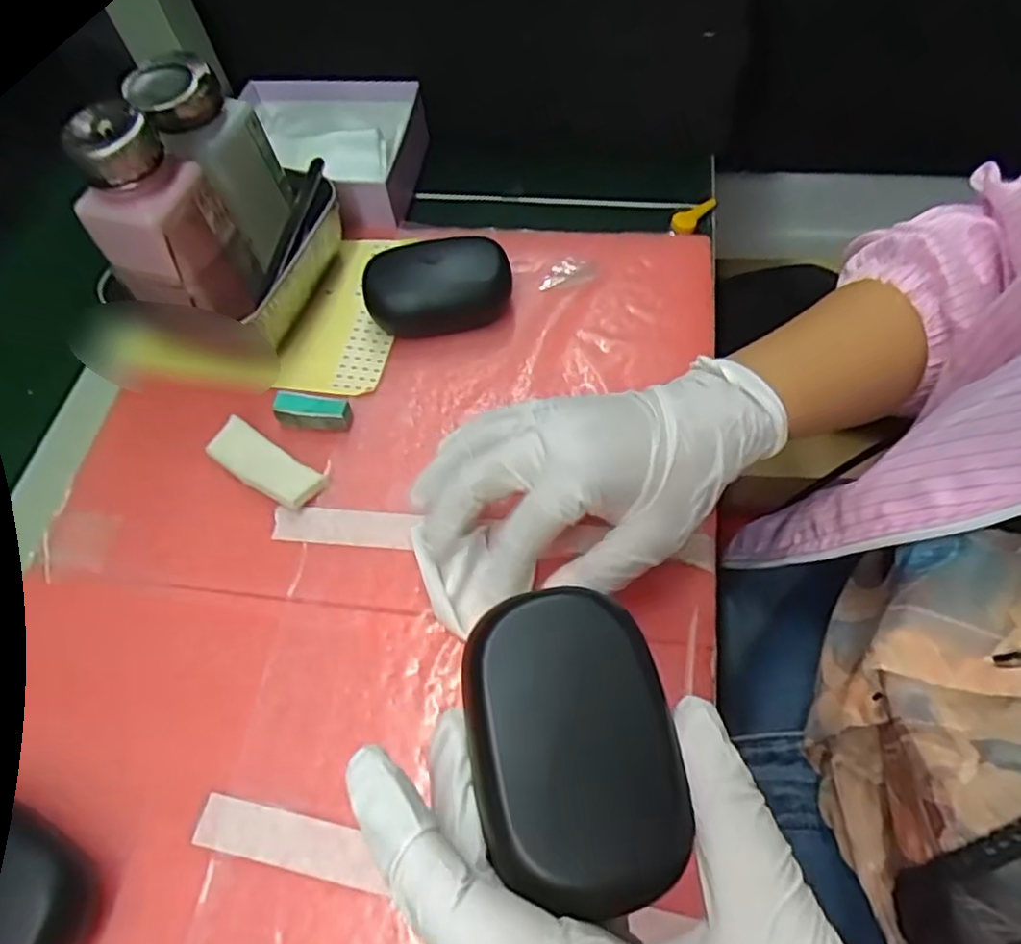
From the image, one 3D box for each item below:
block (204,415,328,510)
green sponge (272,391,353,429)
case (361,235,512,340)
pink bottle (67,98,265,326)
[{"bbox_3d":[-0.131,-0.004,0.352,0.070,0.009,0.025,30,67,18],"label":"block"},{"bbox_3d":[-0.108,-0.034,0.362,0.040,0.017,0.013,2,61,5],"label":"green sponge"},{"bbox_3d":[-0.042,-0.109,0.390,0.082,0.035,0.046,-7,61,-1],"label":"case"},{"bbox_3d":[-0.176,-0.125,0.333,0.053,0.104,0.053,11,62,11],"label":"pink bottle"}]

